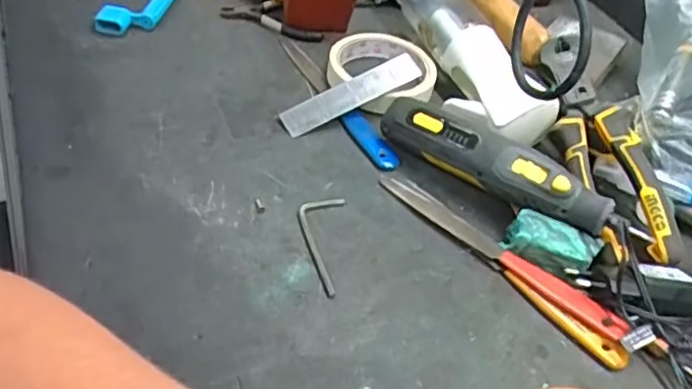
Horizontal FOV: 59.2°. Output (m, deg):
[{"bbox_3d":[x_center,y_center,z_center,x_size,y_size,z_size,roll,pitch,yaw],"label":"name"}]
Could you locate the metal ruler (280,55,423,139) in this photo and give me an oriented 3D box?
[{"bbox_3d":[0.003,-0.080,0.487,0.121,0.010,0.025,-26,67,-13],"label":"metal ruler"}]

